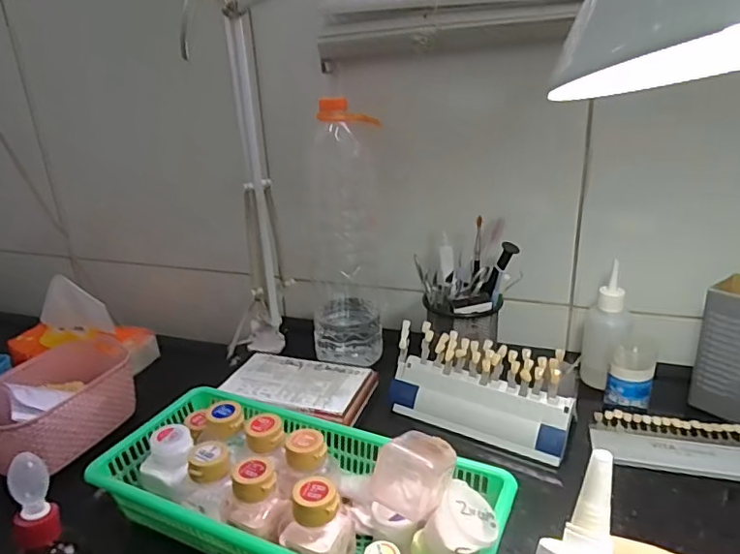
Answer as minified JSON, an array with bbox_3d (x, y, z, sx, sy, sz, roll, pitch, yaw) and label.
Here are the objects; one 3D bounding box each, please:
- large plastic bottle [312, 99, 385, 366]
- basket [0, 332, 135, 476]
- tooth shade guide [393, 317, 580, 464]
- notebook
[{"bbox_3d":[-0.030,-0.043,0.660,0.088,0.295,0.080,-4,22,-3],"label":"large plastic bottle"},{"bbox_3d":[-0.363,0.141,0.651,0.121,0.074,0.196,5,24,19],"label":"basket"},{"bbox_3d":[0.106,0.110,0.537,0.178,0.092,0.028,11,-14,31],"label":"tooth shade guide"},{"bbox_3d":[-0.076,0.118,0.587,0.147,0.021,0.089,6,24,21],"label":"notebook"}]

